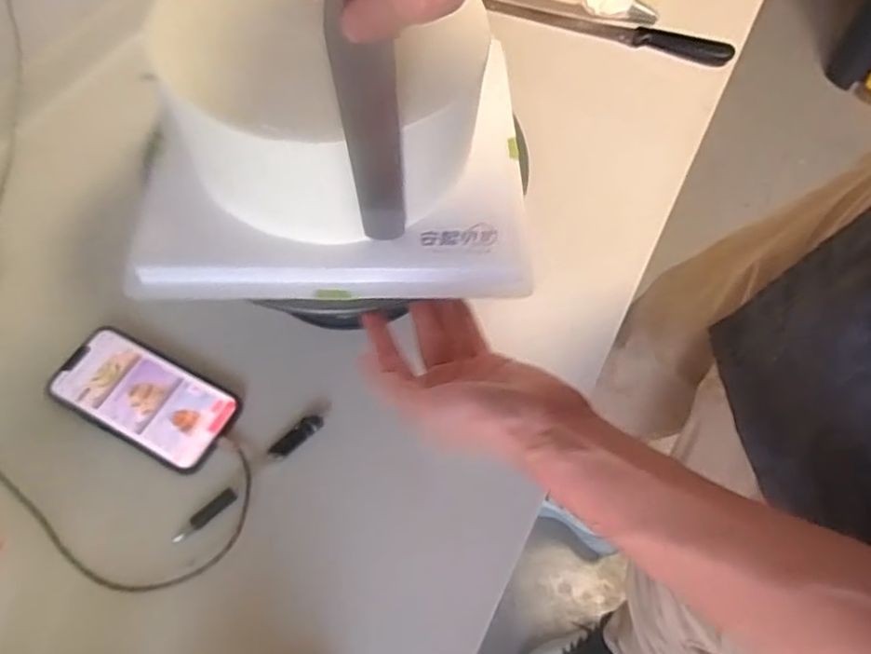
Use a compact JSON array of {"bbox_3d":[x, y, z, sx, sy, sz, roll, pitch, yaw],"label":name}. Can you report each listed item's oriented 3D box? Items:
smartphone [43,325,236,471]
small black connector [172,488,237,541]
[{"bbox_3d":[-0.239,0.055,0.512,0.149,0.011,0.074,24,62,13],"label":"smartphone"},{"bbox_3d":[-0.174,0.142,0.478,0.012,0.007,0.052,40,65,18],"label":"small black connector"}]

